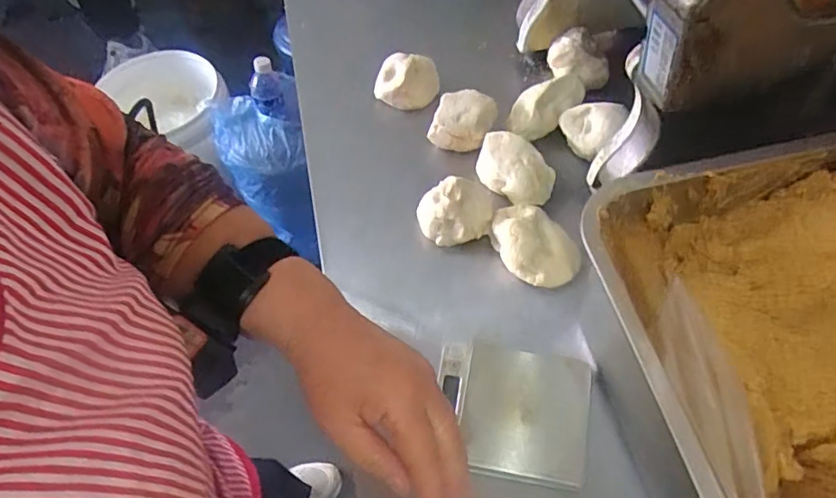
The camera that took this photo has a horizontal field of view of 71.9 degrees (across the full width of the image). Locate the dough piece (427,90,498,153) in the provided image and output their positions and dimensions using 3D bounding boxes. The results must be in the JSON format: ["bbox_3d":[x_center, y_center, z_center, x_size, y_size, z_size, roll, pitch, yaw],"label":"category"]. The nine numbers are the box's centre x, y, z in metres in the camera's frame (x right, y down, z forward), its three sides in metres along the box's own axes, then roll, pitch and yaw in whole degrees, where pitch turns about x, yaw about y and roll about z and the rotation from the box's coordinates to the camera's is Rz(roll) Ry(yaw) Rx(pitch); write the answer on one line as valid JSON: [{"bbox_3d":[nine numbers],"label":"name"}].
[{"bbox_3d":[0.052,-0.141,0.625,0.061,0.041,0.061,23,61,17],"label":"dough piece"}]

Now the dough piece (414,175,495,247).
[{"bbox_3d":[0.035,-0.040,0.565,0.076,0.040,0.062,3,57,5],"label":"dough piece"}]

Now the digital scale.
[{"bbox_3d":[0.076,0.129,0.464,0.121,0.017,0.102,7,58,8],"label":"digital scale"}]

